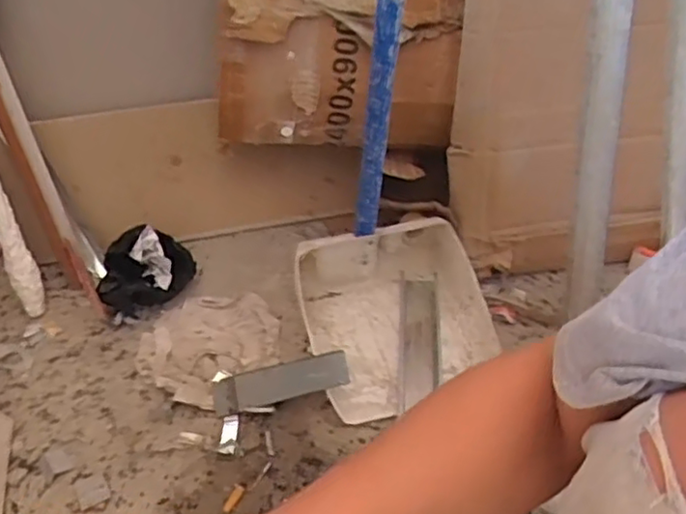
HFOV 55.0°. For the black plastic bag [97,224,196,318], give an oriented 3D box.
[{"bbox_3d":[-0.252,0.019,0.847,0.127,0.101,0.068,-21,46,-23],"label":"black plastic bag"}]

